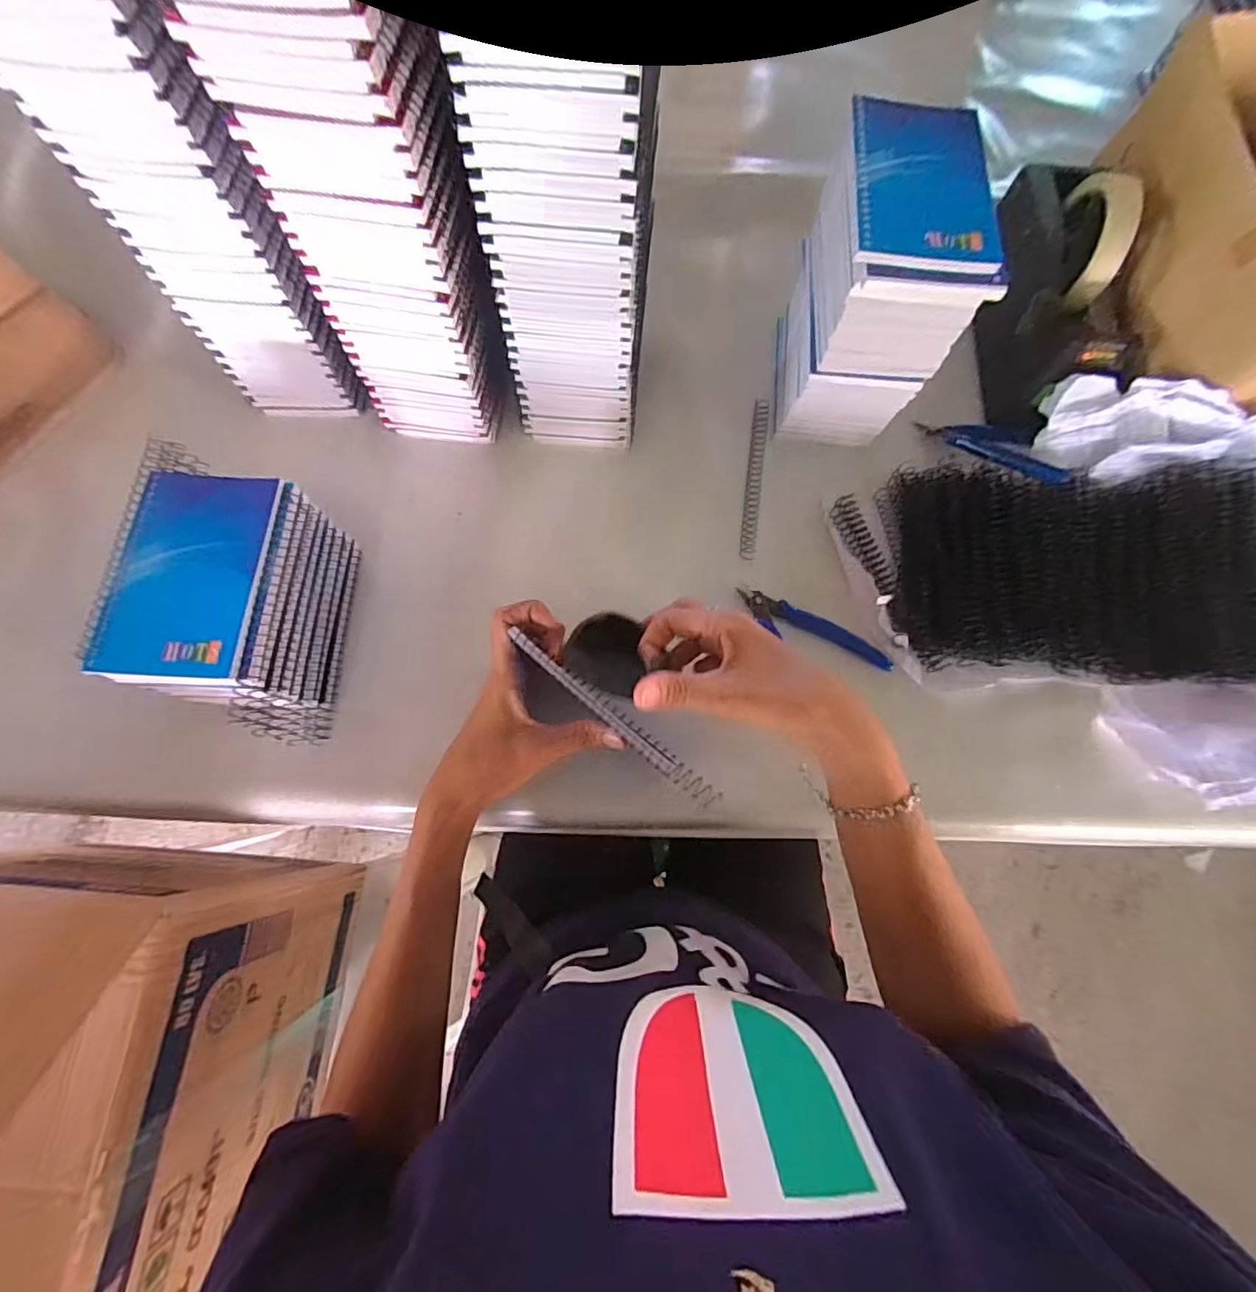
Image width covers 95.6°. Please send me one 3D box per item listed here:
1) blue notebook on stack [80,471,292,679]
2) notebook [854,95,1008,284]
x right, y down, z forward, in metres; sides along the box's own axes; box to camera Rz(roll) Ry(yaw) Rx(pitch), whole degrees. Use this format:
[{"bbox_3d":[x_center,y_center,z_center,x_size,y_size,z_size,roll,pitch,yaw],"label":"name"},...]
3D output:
[{"bbox_3d":[-0.267,-0.045,0.346,0.085,0.011,0.133,3,72,-1],"label":"blue notebook on stack"},{"bbox_3d":[0.176,-0.275,0.342,0.084,0.017,0.129,5,72,0],"label":"notebook"}]

